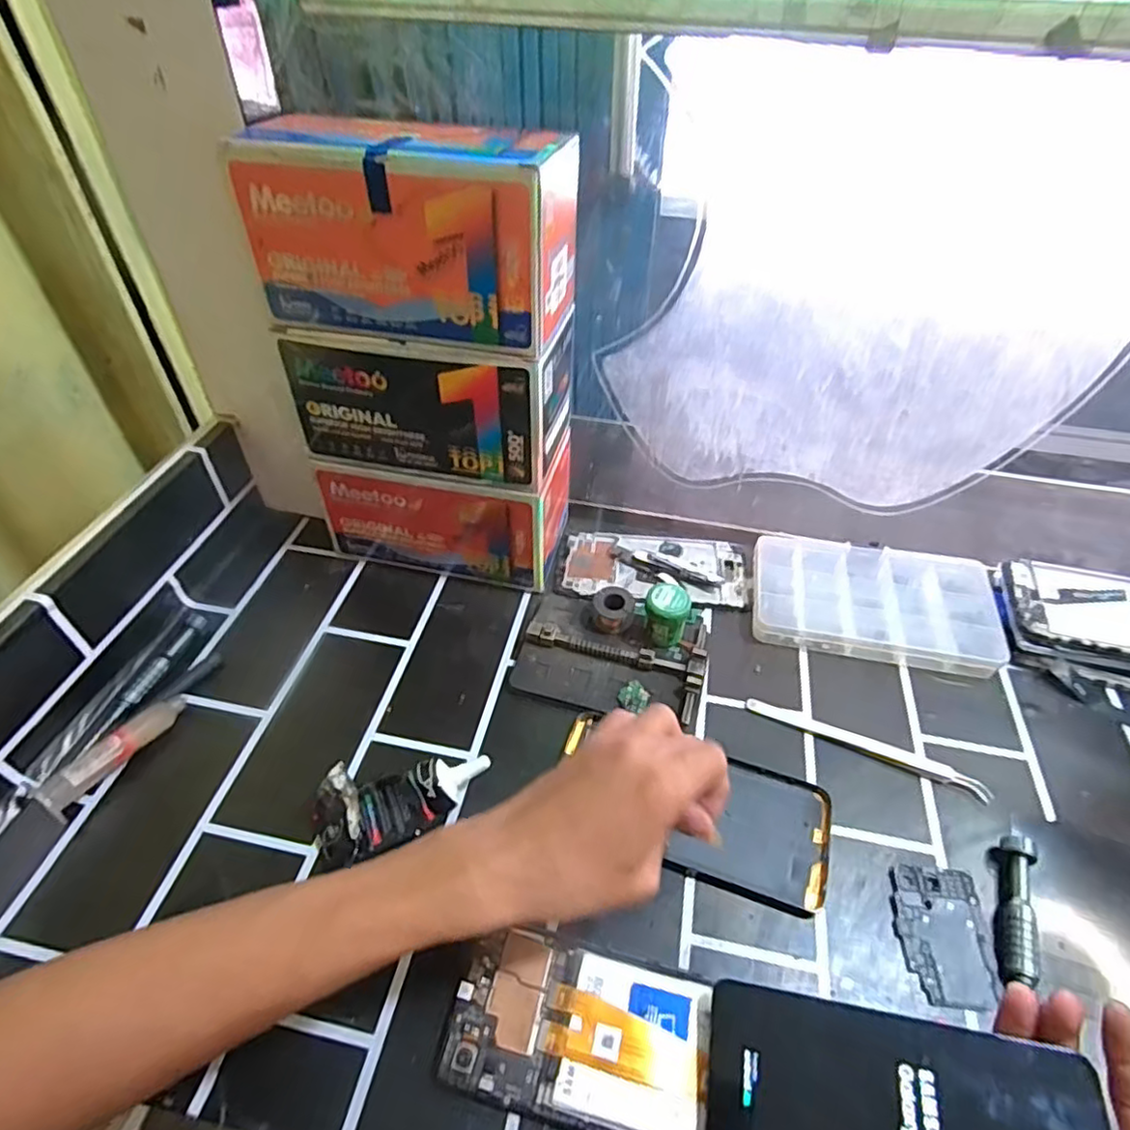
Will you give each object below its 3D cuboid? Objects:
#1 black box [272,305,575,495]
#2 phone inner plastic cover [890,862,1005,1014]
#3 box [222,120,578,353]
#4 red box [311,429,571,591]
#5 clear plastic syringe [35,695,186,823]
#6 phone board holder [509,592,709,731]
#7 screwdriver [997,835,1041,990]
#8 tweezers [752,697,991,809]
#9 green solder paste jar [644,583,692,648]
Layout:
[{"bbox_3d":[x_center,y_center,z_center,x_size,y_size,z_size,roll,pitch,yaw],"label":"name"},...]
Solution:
[{"bbox_3d":[-0.089,-0.122,0.443,0.178,0.092,0.085,9,46,7],"label":"black box"},{"bbox_3d":[0.200,0.196,0.341,0.044,0.008,0.065,10,46,8],"label":"phone inner plastic cover"},{"bbox_3d":[-0.083,-0.196,0.377,0.185,0.097,0.085,9,46,7],"label":"box"},{"bbox_3d":[-0.091,-0.051,0.510,0.178,0.097,0.086,9,46,7],"label":"red box"},{"bbox_3d":[-0.275,0.113,0.393,0.018,0.019,0.087,21,49,18],"label":"clear plastic syringe"},{"bbox_3d":[0.033,0.065,0.453,0.128,0.023,0.084,16,47,13],"label":"phone board holder"},{"bbox_3d":[0.244,0.182,0.342,0.014,0.017,0.076,19,48,16],"label":"screwdriver"},{"bbox_3d":[0.195,0.116,0.418,0.148,0.005,0.016,20,48,17],"label":"tweezers"},{"bbox_3d":[0.072,0.036,0.453,0.030,0.037,0.025,13,47,11],"label":"green solder paste jar"}]

